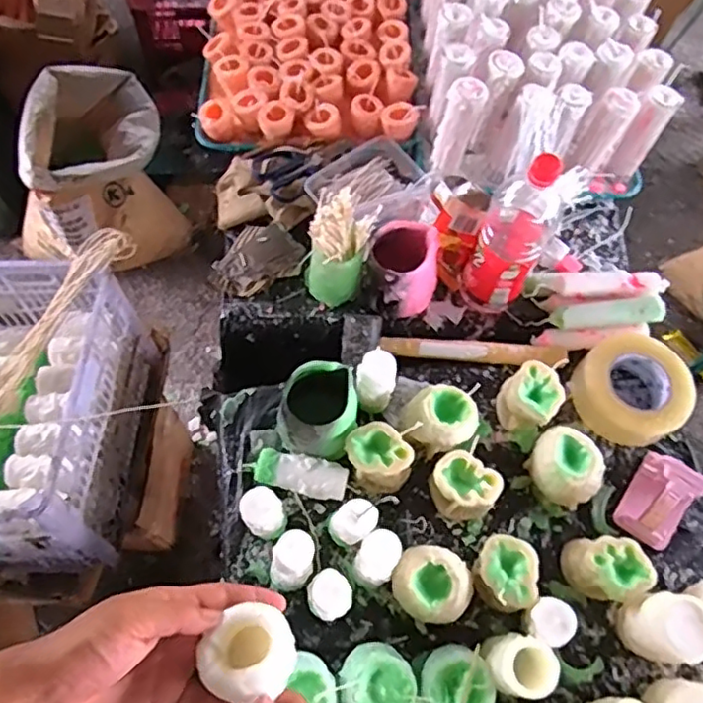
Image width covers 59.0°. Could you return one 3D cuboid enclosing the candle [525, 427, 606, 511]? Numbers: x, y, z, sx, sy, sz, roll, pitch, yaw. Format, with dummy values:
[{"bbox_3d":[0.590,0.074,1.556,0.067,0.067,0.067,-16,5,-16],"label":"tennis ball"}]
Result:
[{"bbox_3d":[0.243,0.136,0.716,0.069,0.070,0.076,8,64,1],"label":"candle"}]

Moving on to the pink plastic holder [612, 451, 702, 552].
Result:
[{"bbox_3d":[0.353,0.171,0.706,0.076,0.082,0.080,-37,71,-19],"label":"pink plastic holder"}]

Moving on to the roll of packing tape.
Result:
[{"bbox_3d":[0.352,0.047,0.779,0.128,0.051,0.131,1,64,-3],"label":"roll of packing tape"}]

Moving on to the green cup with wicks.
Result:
[{"bbox_3d":[-0.017,-0.127,0.789,0.075,0.142,0.085,27,66,10],"label":"green cup with wicks"}]

